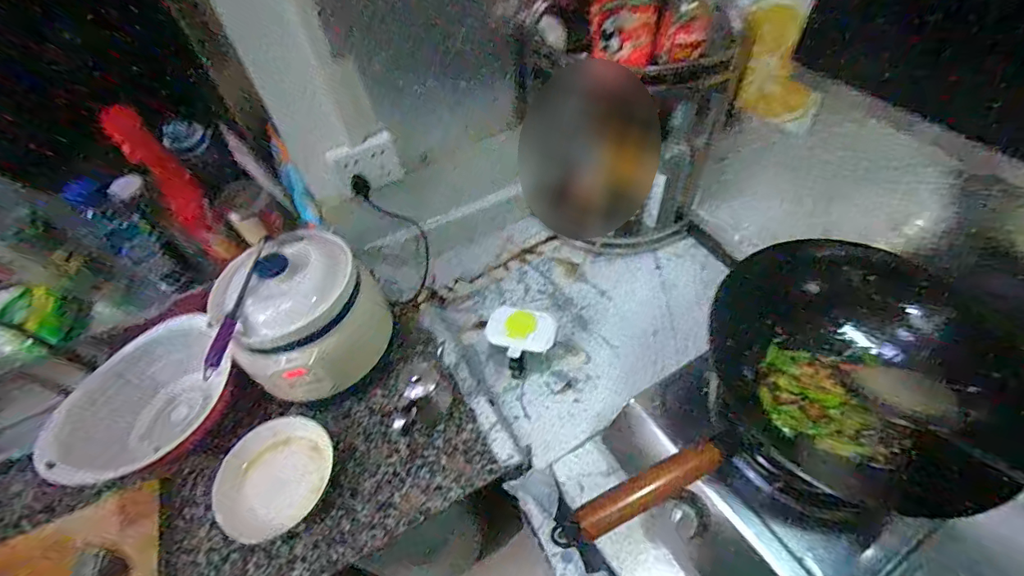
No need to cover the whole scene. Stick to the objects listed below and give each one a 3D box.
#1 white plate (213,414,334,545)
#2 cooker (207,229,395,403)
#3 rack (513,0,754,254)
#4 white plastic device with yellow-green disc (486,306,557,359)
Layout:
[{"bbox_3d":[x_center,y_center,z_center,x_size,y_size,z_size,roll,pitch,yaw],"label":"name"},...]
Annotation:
[{"bbox_3d":[-0.361,0.286,0.693,0.179,0.040,0.166,-38,57,-23],"label":"white plate"},{"bbox_3d":[-0.337,0.053,0.742,0.221,0.208,0.208,-36,57,-22],"label":"cooker"},{"bbox_3d":[0.176,-0.286,0.874,0.225,0.421,0.339,-33,56,-20],"label":"rack"},{"bbox_3d":[0.015,0.076,0.770,0.114,0.022,0.086,3,60,11],"label":"white plastic device with yellow-green disc"}]

